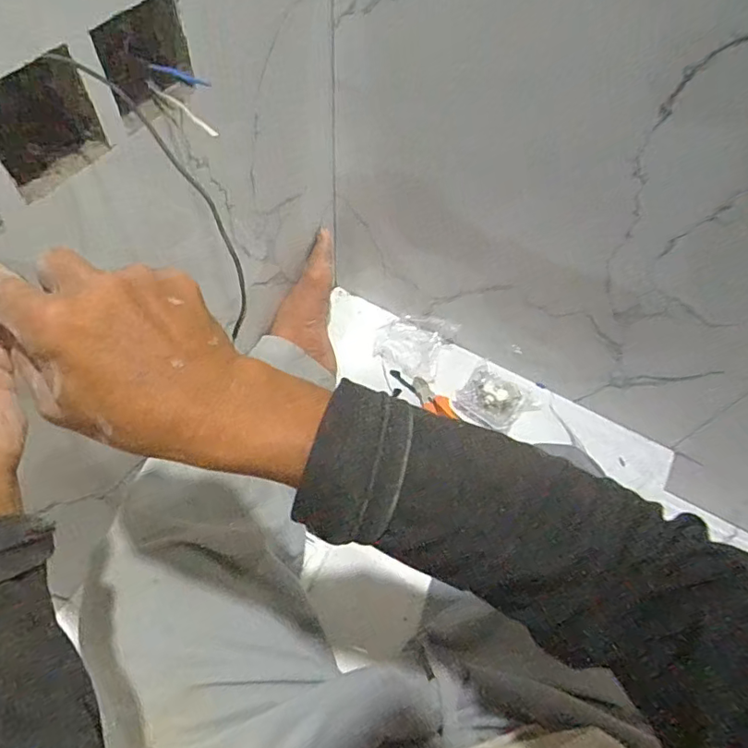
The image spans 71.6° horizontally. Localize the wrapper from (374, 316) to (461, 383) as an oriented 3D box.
[{"bbox_3d":[0.059,-0.048,0.808,0.110,0.034,0.102,25,60,11],"label":"wrapper"}]

